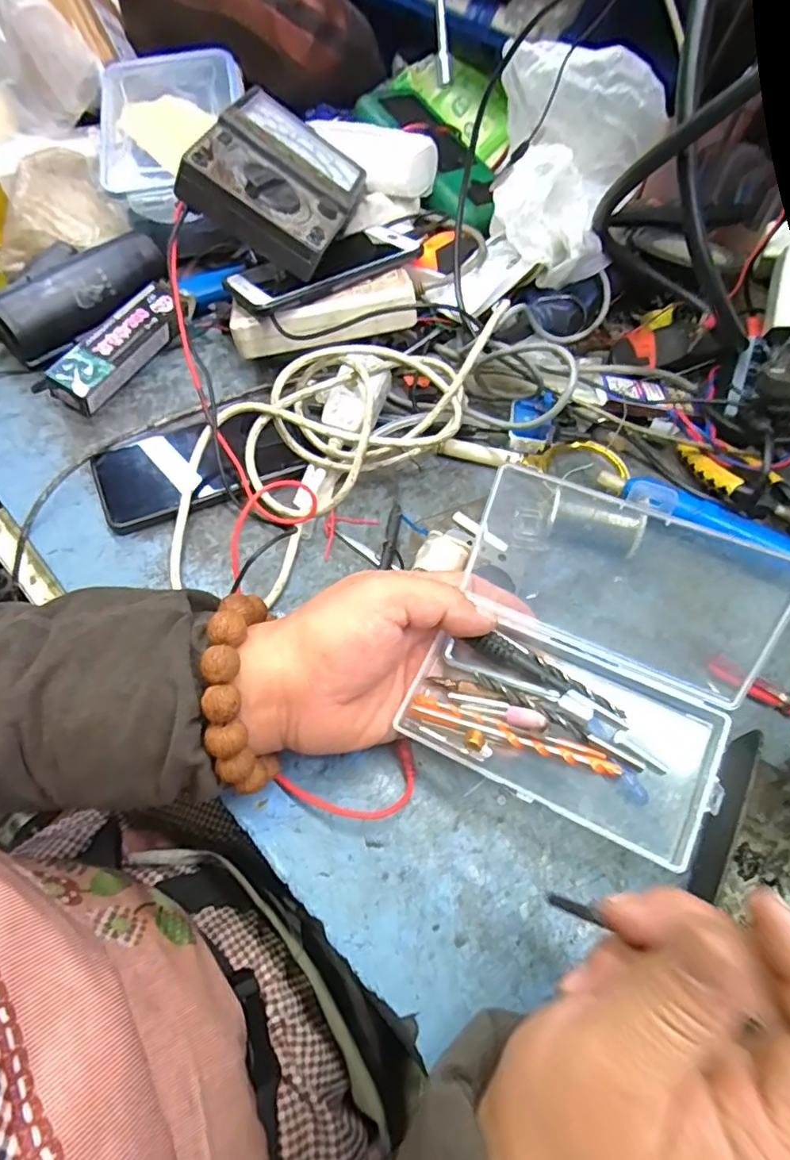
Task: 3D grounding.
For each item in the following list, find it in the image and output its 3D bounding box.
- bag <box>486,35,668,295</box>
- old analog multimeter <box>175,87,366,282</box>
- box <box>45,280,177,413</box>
[{"bbox_3d":[0.129,-0.310,0.444,0.116,0.134,0.080,12,59,5],"label":"bag"},{"bbox_3d":[-0.091,-0.321,0.468,0.113,0.044,0.170,27,53,-19],"label":"old analog multimeter"},{"bbox_3d":[-0.229,-0.195,0.491,0.041,0.035,0.134,23,60,11],"label":"box"}]

